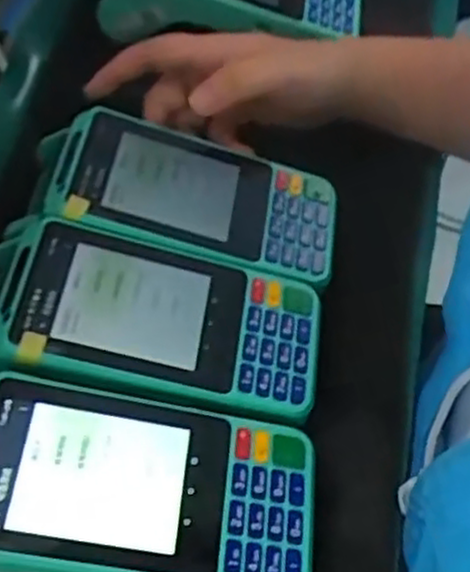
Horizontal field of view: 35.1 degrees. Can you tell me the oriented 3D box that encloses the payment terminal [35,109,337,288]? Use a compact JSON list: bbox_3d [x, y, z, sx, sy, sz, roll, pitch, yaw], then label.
[{"bbox_3d":[-0.030,-0.051,0.393,0.163,0.044,0.077,5,56,5],"label":"payment terminal"}]

